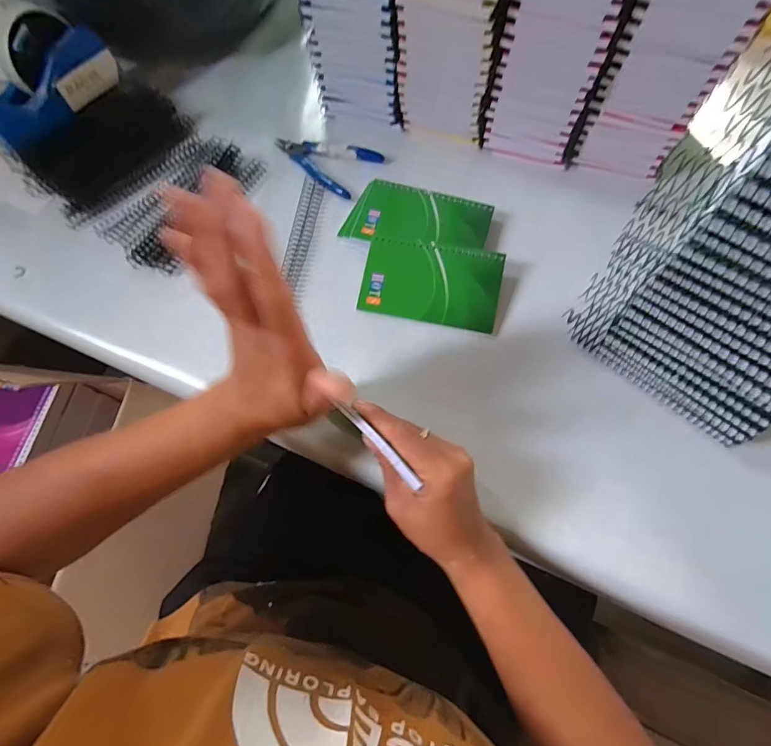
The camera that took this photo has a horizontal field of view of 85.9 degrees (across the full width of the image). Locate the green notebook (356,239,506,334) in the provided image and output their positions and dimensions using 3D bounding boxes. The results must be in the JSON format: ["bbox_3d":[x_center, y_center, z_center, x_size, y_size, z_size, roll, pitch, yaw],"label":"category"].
[{"bbox_3d":[0.043,-0.086,0.395,0.128,0.004,0.075,11,86,6],"label":"green notebook"}]

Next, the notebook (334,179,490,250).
[{"bbox_3d":[0.034,-0.158,0.420,0.138,0.008,0.075,15,69,8],"label":"notebook"}]

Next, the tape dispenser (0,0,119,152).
[{"bbox_3d":[-0.363,-0.306,0.444,0.044,0.099,0.150,33,74,13],"label":"tape dispenser"}]

